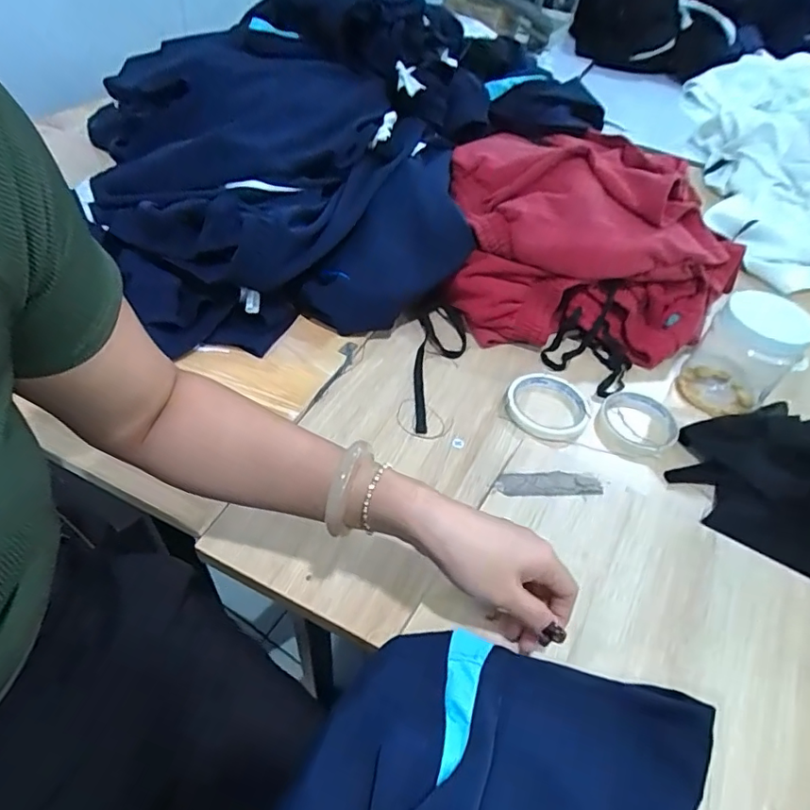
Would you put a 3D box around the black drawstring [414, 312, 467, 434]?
[{"bbox_3d":[0.044,-0.049,0.646,0.062,0.017,0.210,7,48,0],"label":"black drawstring"}]

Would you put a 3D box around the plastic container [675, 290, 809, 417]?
[{"bbox_3d":[0.399,-0.061,0.624,0.094,0.122,0.098,35,53,23],"label":"plastic container"}]

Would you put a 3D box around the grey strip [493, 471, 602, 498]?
[{"bbox_3d":[0.133,0.074,0.496,0.099,0.004,0.026,0,50,-6],"label":"grey strip"}]

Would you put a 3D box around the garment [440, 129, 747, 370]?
[{"bbox_3d":[0.244,-0.229,0.728,0.366,0.164,0.322,7,48,0],"label":"garment"}]

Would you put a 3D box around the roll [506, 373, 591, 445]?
[{"bbox_3d":[0.167,0.000,0.616,0.100,0.011,0.094,3,48,-4],"label":"roll"}]

